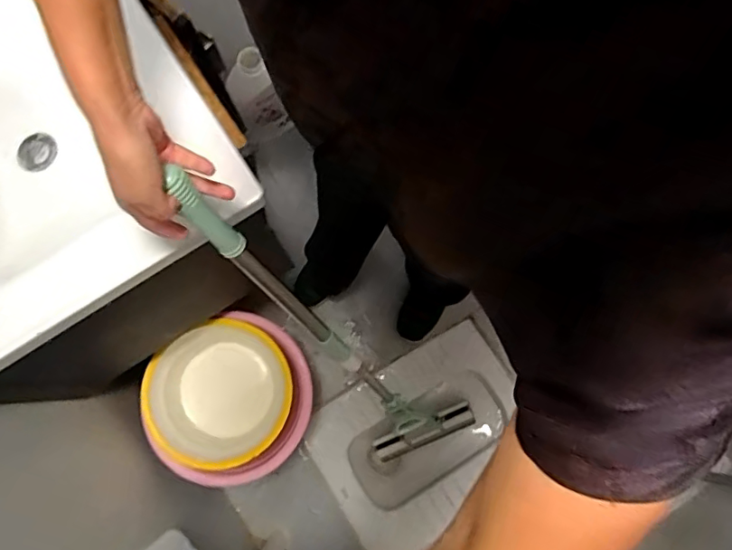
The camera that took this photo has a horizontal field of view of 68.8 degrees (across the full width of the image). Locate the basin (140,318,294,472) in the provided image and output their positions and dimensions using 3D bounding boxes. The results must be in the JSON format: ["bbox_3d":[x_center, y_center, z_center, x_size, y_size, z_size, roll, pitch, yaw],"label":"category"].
[{"bbox_3d":[-0.298,0.248,1.129,0.286,0.110,0.284,0,79,1],"label":"basin"}]

